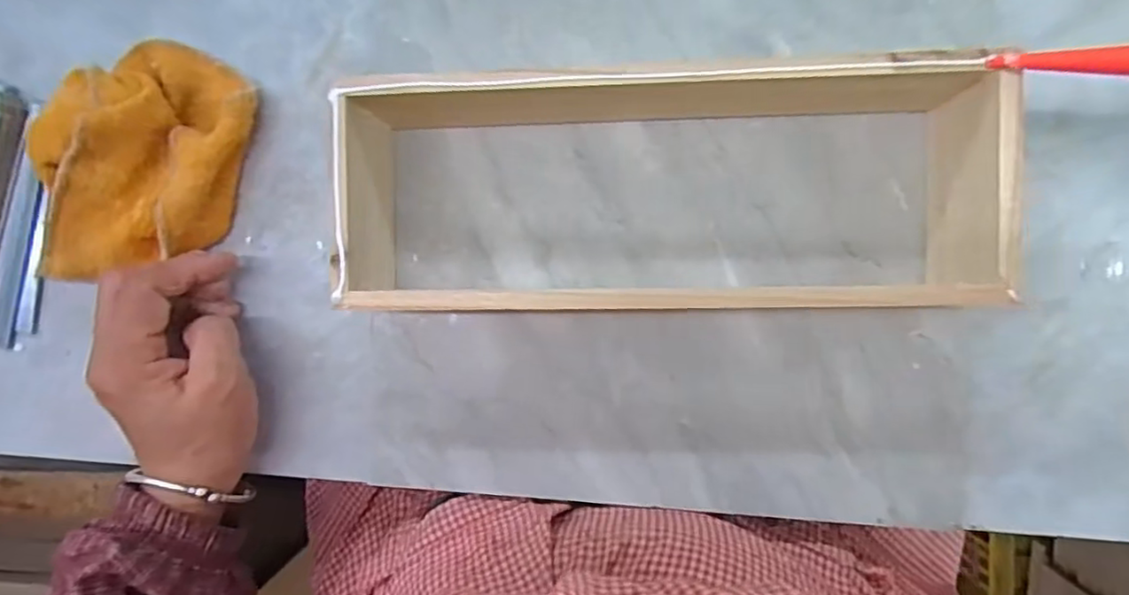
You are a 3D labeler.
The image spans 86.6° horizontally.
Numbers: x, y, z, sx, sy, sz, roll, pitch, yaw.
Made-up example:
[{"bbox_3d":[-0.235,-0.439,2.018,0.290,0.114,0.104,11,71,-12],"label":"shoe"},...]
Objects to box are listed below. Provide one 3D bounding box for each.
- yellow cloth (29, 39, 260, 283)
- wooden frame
[{"bbox_3d":[-0.223,-0.067,0.311,0.088,0.038,0.134,20,93,4],"label":"yellow cloth"},{"bbox_3d":[0.042,-0.047,0.273,0.276,0.064,0.104,1,91,5],"label":"wooden frame"}]

